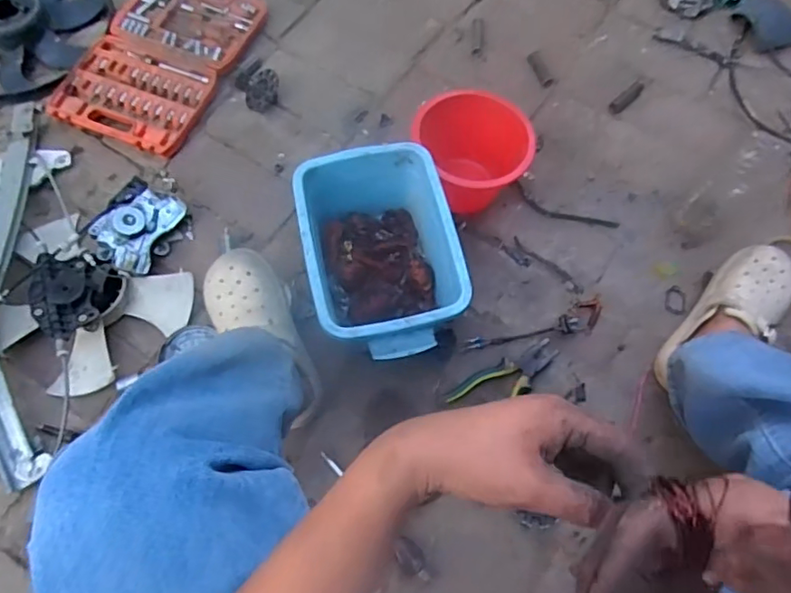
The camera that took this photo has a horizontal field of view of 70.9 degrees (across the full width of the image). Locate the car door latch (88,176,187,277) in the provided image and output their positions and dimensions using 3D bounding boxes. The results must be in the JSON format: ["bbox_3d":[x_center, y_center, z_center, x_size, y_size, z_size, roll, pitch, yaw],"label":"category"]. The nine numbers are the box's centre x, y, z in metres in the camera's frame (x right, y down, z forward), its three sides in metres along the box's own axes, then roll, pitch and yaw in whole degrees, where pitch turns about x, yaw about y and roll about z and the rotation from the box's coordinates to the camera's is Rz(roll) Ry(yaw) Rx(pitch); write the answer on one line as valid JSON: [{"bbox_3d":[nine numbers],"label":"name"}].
[{"bbox_3d":[-0.397,-0.108,0.854,0.096,0.040,0.138,37,61,-19],"label":"car door latch"}]

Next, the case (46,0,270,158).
[{"bbox_3d":[-0.420,-0.444,1.020,0.247,0.029,0.394,19,69,5],"label":"case"}]

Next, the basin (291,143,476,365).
[{"bbox_3d":[-0.023,-0.047,0.797,0.195,0.162,0.285,-11,69,-7],"label":"basin"}]

